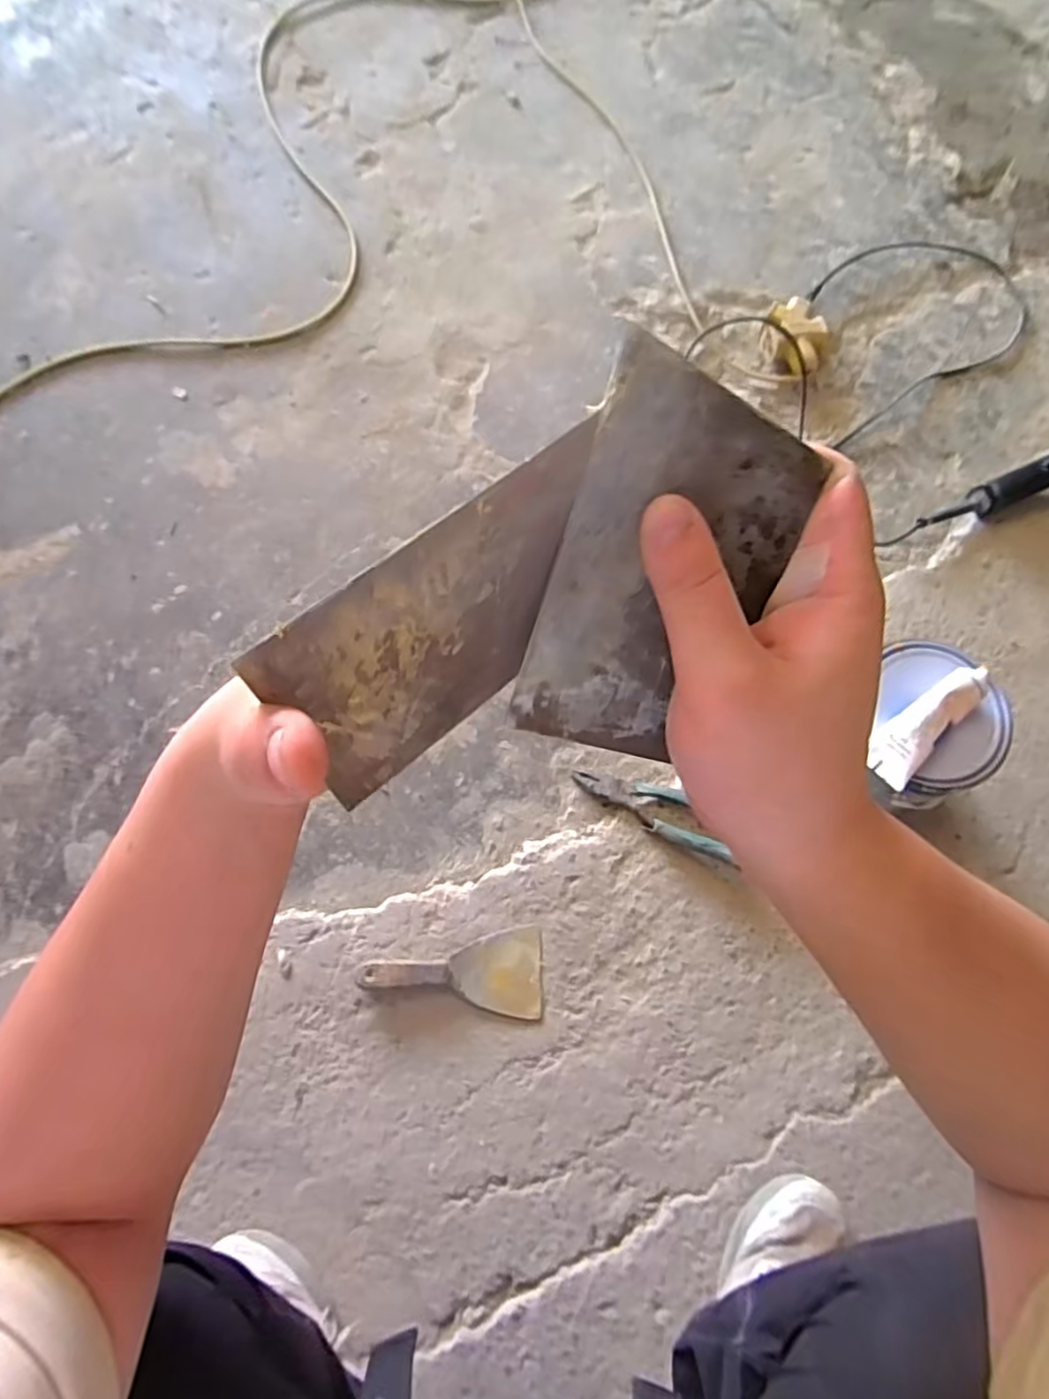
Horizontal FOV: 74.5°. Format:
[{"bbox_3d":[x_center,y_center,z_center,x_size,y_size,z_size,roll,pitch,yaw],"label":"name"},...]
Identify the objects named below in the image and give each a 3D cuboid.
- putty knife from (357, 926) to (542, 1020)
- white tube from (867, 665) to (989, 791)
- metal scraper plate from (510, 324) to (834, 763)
[{"bbox_3d":[-0.079,0.295,0.749,0.195,0.016,0.088,1,74,0],"label":"putty knife"},{"bbox_3d":[0.377,0.020,0.643,0.048,0.029,0.137,44,78,11],"label":"white tube"},{"bbox_3d":[0.045,-0.039,0.226,0.070,0.004,0.124,15,110,-8],"label":"metal scraper plate"}]

